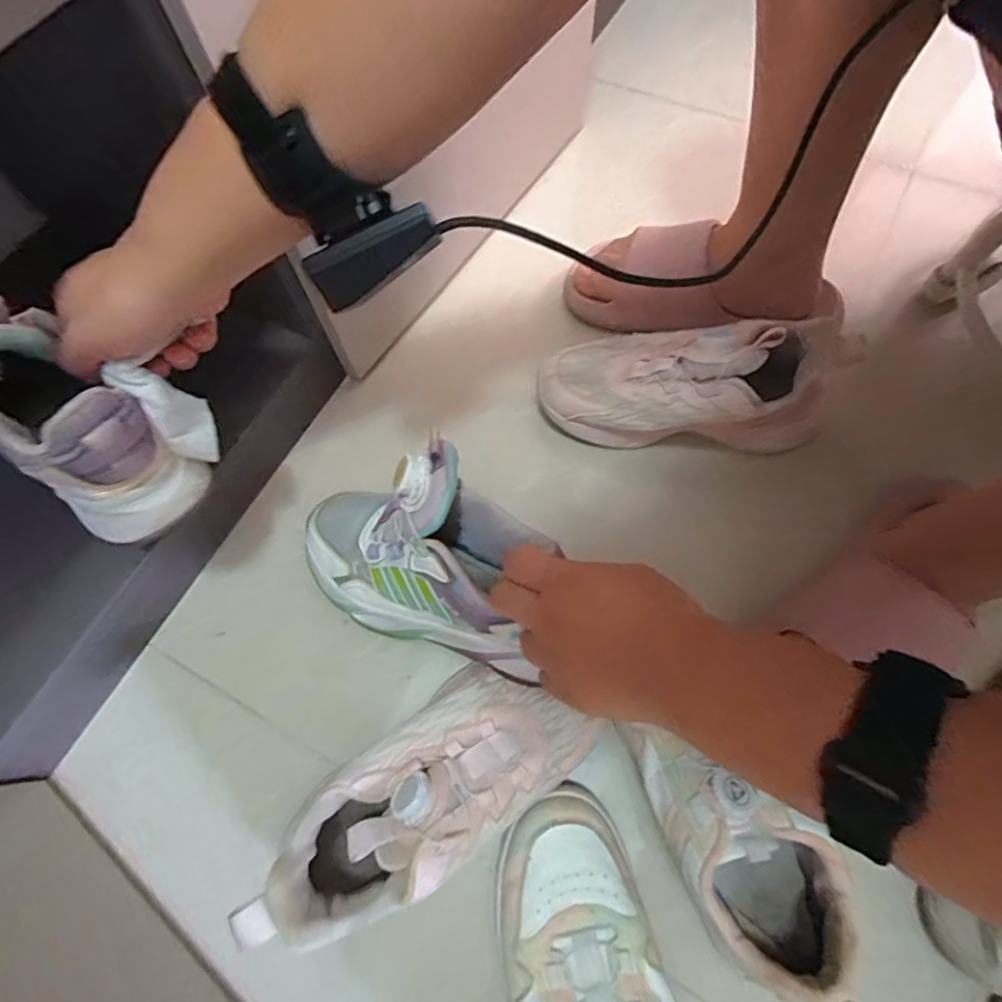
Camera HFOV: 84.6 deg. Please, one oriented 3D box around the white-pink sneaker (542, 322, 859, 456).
[{"bbox_3d":[0.148,-0.095,0.465,0.233,0.118,0.101,11,69,7],"label":"white-pink sneaker"}]

